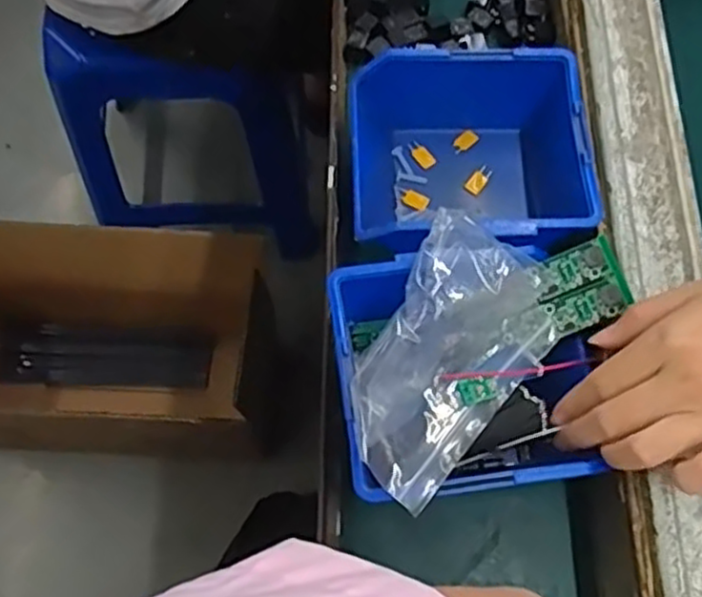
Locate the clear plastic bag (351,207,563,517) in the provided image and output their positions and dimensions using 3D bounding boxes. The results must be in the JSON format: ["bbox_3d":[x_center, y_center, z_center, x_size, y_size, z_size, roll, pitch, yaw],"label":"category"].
[{"bbox_3d":[0.052,0.029,0.357,0.080,0.046,0.145,27,71,10],"label":"clear plastic bag"}]

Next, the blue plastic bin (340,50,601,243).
[{"bbox_3d":[0.070,-0.081,0.445,0.136,0.065,0.122,-2,68,-2],"label":"blue plastic bin"}]

